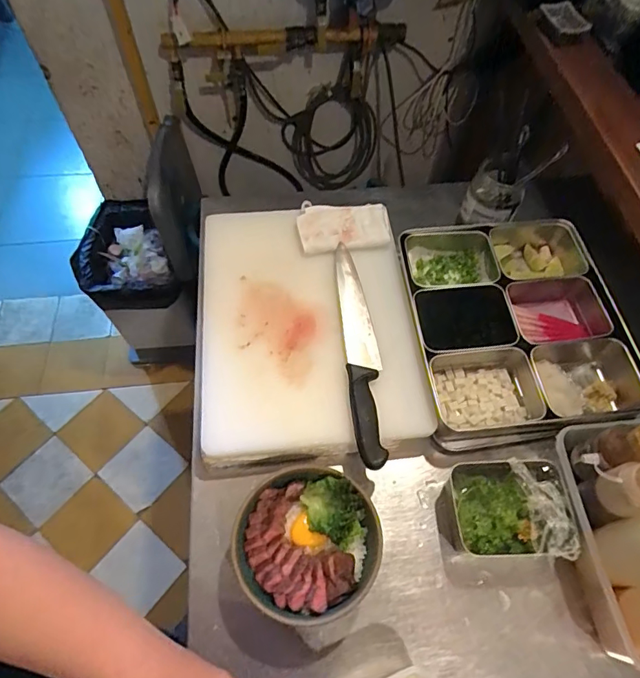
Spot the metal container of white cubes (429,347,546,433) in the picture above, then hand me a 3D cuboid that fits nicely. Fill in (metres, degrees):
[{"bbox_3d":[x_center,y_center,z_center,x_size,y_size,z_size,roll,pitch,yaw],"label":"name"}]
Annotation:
[{"bbox_3d":[0.221,0.072,0.628,0.142,0.052,0.105,-6,60,-5],"label":"metal container of white cubes"}]

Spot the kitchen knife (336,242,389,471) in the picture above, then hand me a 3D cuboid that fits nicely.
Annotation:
[{"bbox_3d":[0.056,0.001,0.637,0.047,0.017,0.347,-3,60,-3],"label":"kitchen knife"}]

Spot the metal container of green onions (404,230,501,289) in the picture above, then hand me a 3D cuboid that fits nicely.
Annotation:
[{"bbox_3d":[0.208,-0.113,0.742,0.147,0.052,0.113,1,60,-1],"label":"metal container of green onions"}]

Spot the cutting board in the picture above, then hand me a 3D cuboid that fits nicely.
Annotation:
[{"bbox_3d":[-0.018,-0.033,0.679,0.299,0.038,0.397,-5,60,-4],"label":"cutting board"}]

